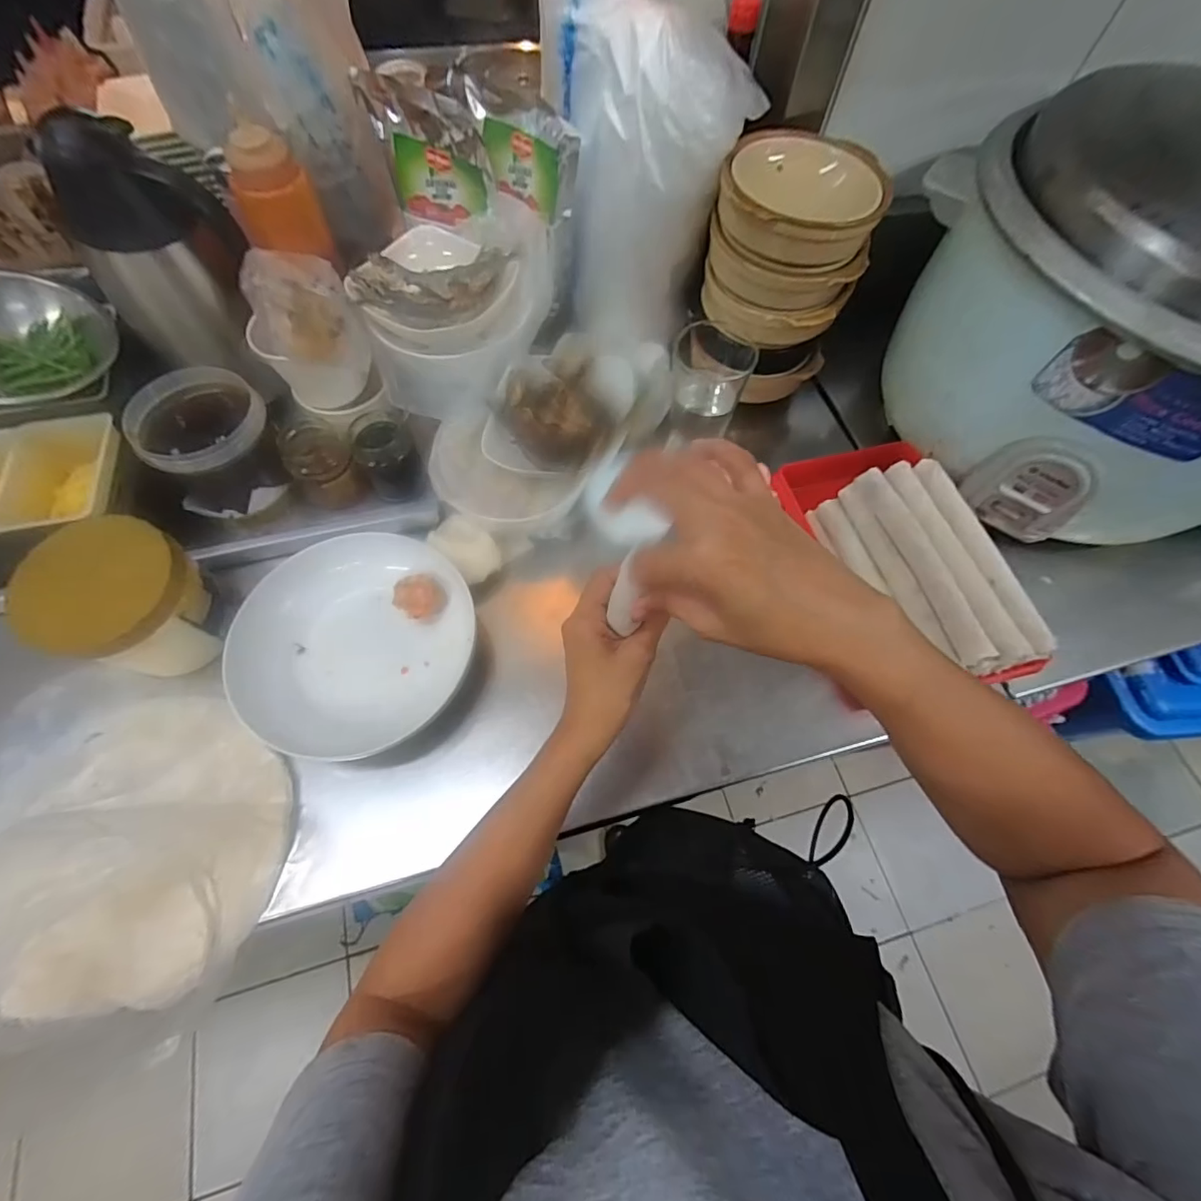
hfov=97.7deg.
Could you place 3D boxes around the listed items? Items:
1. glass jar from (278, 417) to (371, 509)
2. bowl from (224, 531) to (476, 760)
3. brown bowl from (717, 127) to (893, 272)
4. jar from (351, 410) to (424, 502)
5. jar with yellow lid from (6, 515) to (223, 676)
[{"bbox_3d":[-0.311,-0.148,0.591,0.068,0.090,0.065,1,66,-2],"label":"glass jar"},{"bbox_3d":[-0.239,0.030,0.519,0.216,0.045,0.222,1,66,-2],"label":"bowl"},{"bbox_3d":[0.197,-0.399,0.522,0.155,0.053,0.135,11,66,2],"label":"brown bowl"},{"bbox_3d":[-0.240,-0.162,0.601,0.056,0.091,0.053,1,66,-2],"label":"jar"},{"bbox_3d":[-0.406,-0.004,0.460,0.116,0.090,0.126,1,66,-2],"label":"jar with yellow lid"}]

